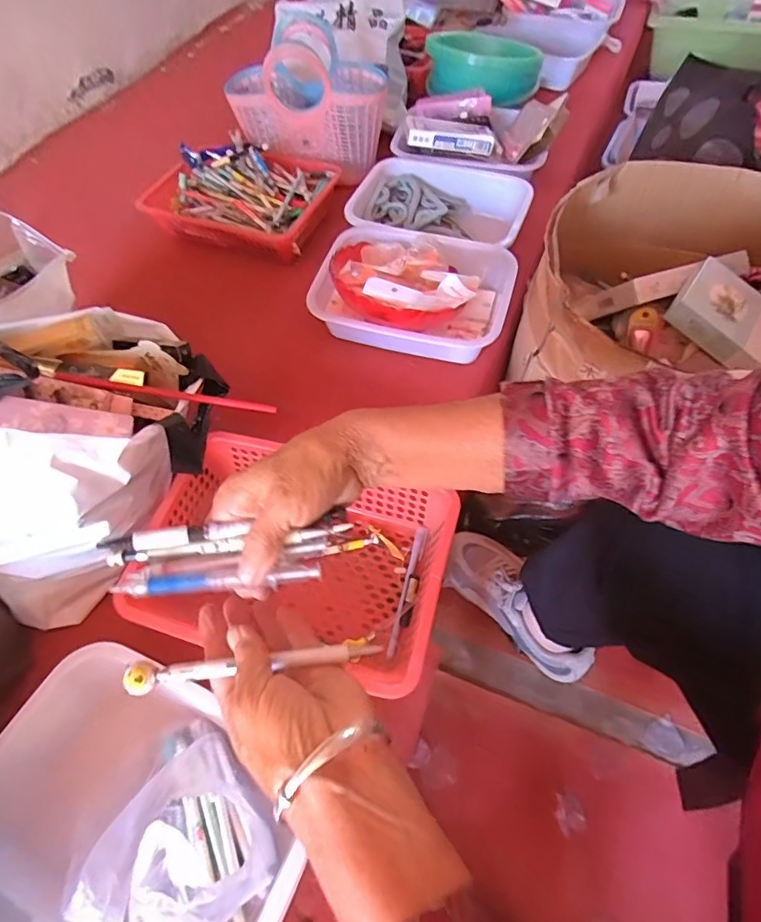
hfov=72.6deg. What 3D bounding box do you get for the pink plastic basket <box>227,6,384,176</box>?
[{"bbox_3d":[-0.136,-0.679,0.966,0.292,0.184,0.164,15,59,13],"label":"pink plastic basket"}]

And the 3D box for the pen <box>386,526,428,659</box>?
[{"bbox_3d":[0.030,0.146,0.592,0.013,0.014,0.153,12,58,12],"label":"pen"}]

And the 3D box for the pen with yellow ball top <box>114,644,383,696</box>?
[{"bbox_3d":[-0.073,0.117,0.297,0.147,0.010,0.015,-7,56,0],"label":"pen with yellow ball top"}]

